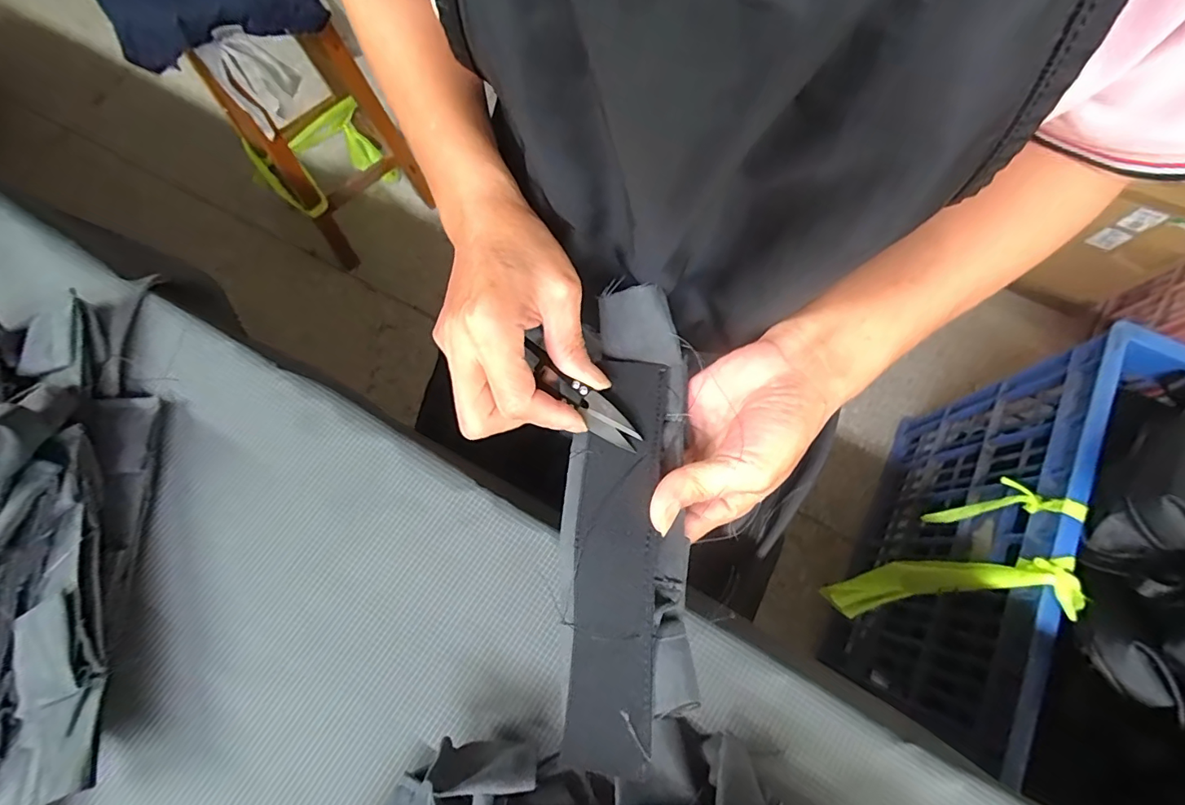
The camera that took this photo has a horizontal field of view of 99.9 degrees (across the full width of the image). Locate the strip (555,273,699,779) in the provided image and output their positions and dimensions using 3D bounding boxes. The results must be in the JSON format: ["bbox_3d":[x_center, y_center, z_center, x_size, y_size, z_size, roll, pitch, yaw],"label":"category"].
[{"bbox_3d":[0.016,0.047,0.233,0.056,0.025,0.210,5,70,2],"label":"strip"}]

